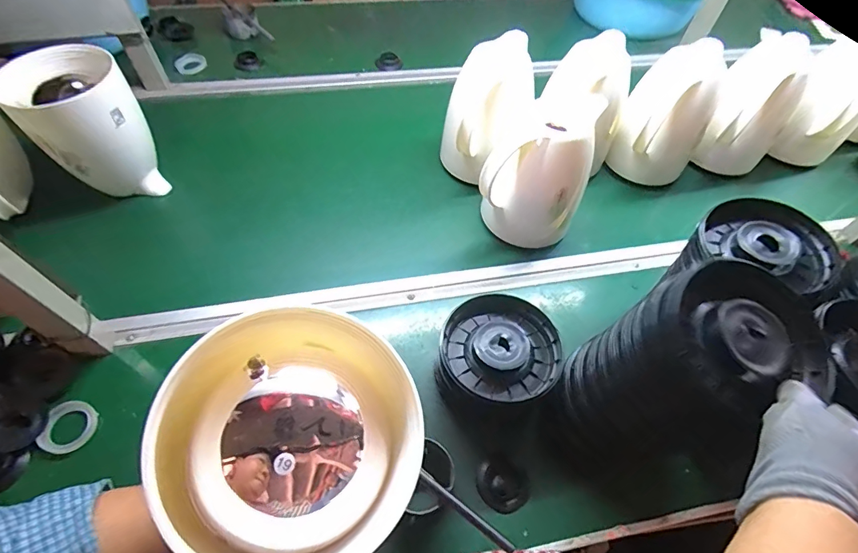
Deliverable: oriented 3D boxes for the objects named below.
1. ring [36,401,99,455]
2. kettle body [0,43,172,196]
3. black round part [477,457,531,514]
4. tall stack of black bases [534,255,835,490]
[{"bbox_3d":[-0.417,0.176,0.503,0.050,0.004,0.057,19,68,-23],"label":"ring"},{"bbox_3d":[-0.470,-0.196,0.615,0.131,0.202,0.125,-38,65,-24],"label":"kettle body"},{"bbox_3d":[0.088,0.246,0.514,0.061,0.020,0.059,1,56,-2],"label":"black round part"},{"bbox_3d":[0.242,0.114,0.451,0.118,0.255,0.127,-9,56,-25],"label":"tall stack of black bases"}]

